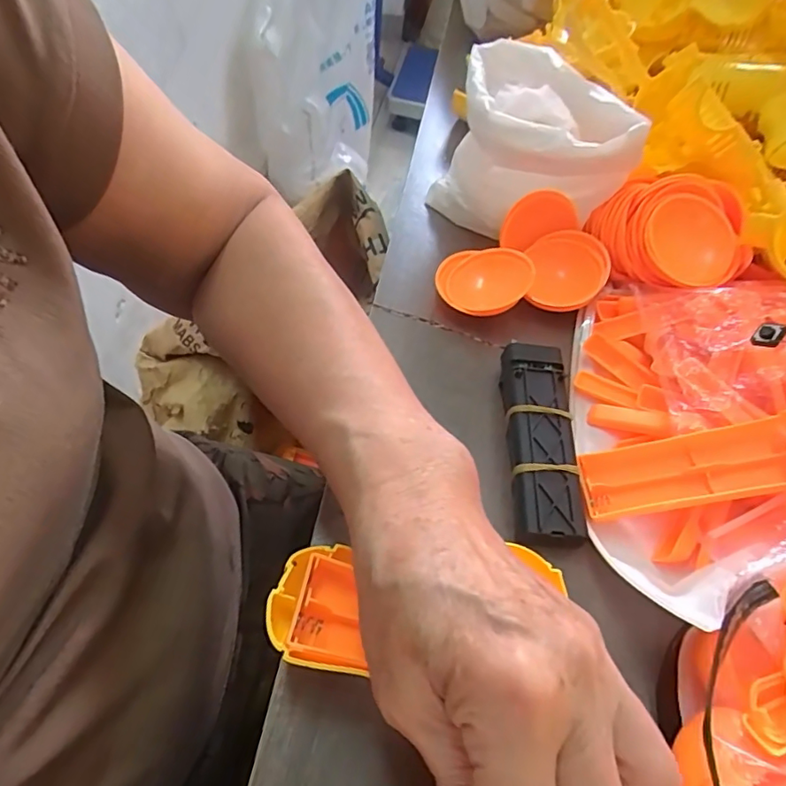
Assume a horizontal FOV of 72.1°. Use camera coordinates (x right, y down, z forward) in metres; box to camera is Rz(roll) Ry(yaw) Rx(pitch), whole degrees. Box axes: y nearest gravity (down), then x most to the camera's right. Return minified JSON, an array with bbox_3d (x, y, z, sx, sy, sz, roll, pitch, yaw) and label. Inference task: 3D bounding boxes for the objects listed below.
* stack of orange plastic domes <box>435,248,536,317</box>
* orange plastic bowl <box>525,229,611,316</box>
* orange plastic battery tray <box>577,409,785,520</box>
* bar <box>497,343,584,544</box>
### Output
[{"bbox_3d":[0.058,-0.072,0.345,0.057,0.026,0.052,16,55,9],"label":"stack of orange plastic domes"},{"bbox_3d":[0.113,-0.080,0.349,0.050,0.015,0.054,-4,64,16],"label":"orange plastic bowl"},{"bbox_3d":[0.149,0.035,0.260,0.110,0.020,0.034,-15,52,17],"label":"orange plastic battery tray"},{"bbox_3d":[0.078,0.022,0.283,0.032,0.019,0.107,3,54,-5],"label":"bar"}]

